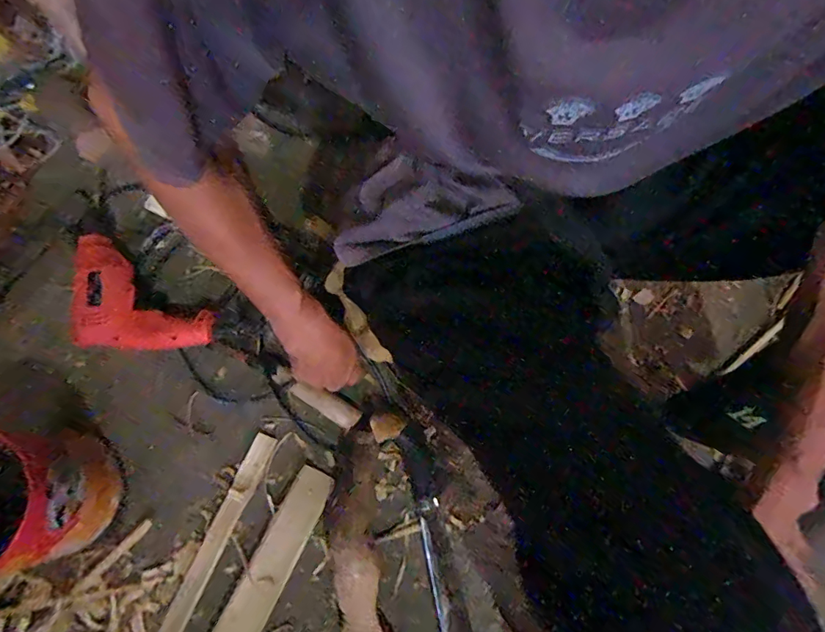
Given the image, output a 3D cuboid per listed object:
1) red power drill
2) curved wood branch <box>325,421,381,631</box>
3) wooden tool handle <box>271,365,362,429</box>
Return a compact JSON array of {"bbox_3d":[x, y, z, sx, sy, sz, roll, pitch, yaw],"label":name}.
[{"bbox_3d":[-0.365,-0.002,0.606,0.209,0.048,0.120,32,77,9],"label":"red power drill"},{"bbox_3d":[-0.063,0.285,0.562,0.072,0.053,0.294,-9,73,-5],"label":"curved wood branch"},{"bbox_3d":[-0.129,0.107,0.627,0.130,0.023,0.030,32,74,8],"label":"wooden tool handle"}]

